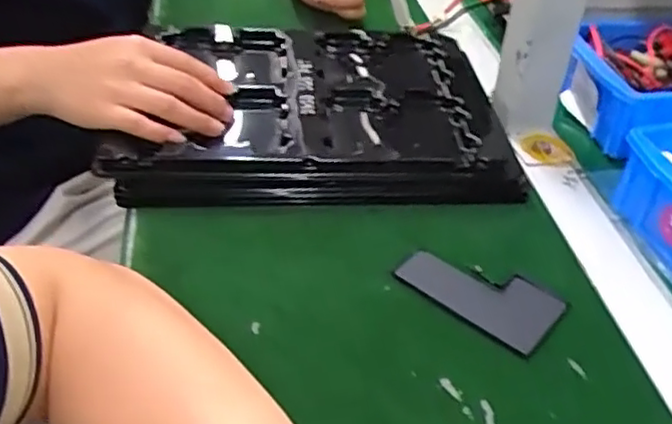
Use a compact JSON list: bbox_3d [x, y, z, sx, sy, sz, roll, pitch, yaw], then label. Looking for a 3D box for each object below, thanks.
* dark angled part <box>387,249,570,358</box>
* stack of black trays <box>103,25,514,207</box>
[{"bbox_3d":[0.089,0.048,0.415,0.095,0.005,0.050,28,46,27],"label":"dark angled part"},{"bbox_3d":[-0.017,-0.092,0.536,0.291,0.036,0.210,-1,40,-5],"label":"stack of black trays"}]

